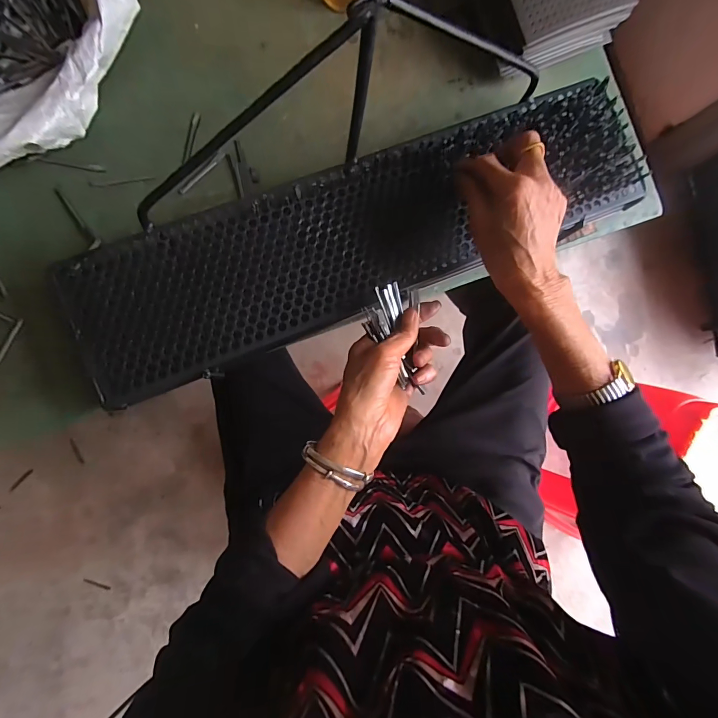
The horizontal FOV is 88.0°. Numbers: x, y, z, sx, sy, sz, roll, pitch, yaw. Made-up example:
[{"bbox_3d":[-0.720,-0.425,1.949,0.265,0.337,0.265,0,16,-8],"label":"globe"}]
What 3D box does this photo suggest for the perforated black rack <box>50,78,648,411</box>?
[{"bbox_3d":[0.011,-0.131,0.365,0.579,0.030,0.144,-24,90,-5],"label":"perforated black rack"}]

